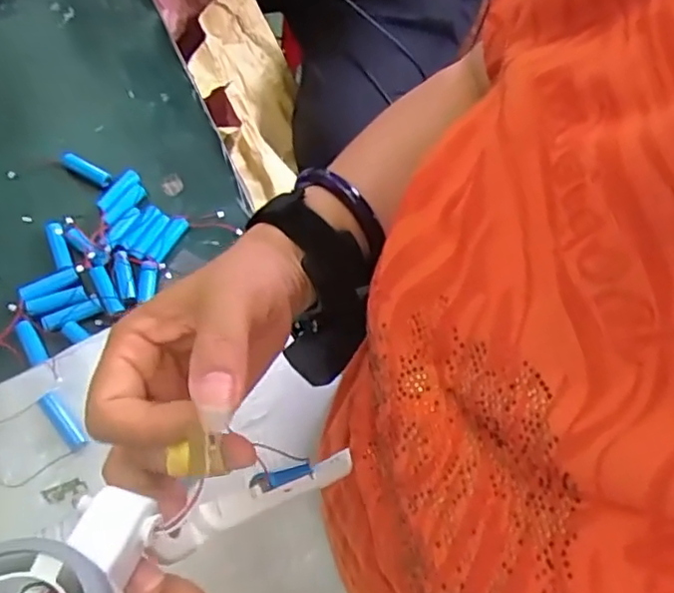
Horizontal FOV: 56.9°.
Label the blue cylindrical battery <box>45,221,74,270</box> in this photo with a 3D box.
[{"bbox_3d":[-0.254,-0.047,0.567,0.017,0.016,0.050,-23,67,-14],"label":"blue cylindrical battery"}]

